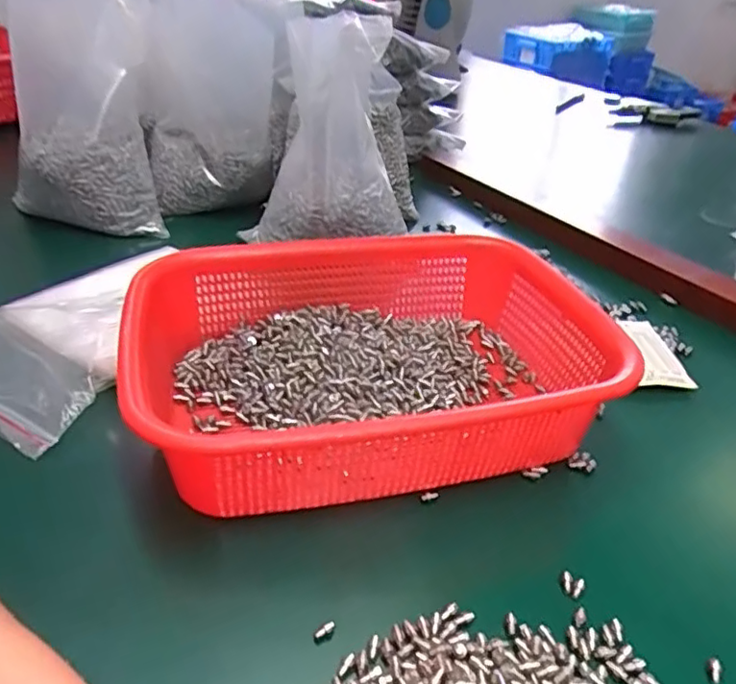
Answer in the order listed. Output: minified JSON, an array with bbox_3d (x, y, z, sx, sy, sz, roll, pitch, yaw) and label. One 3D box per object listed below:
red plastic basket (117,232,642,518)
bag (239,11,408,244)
[{"bbox_3d":[0.021,0.009,0.394,0.320,0.072,0.208,-5,35,-11],"label":"red plastic basket"},{"bbox_3d":[-0.036,-0.180,0.524,0.116,0.182,0.088,28,42,33],"label":"bag"}]

